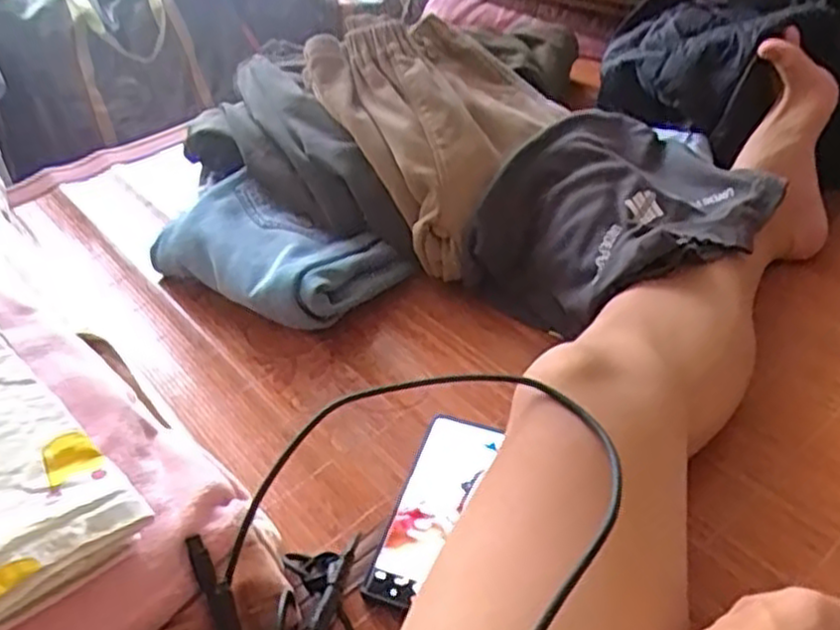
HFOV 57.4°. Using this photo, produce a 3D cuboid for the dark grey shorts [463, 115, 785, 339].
[{"bbox_3d":[0.203,-0.091,0.748,0.209,0.118,0.273,27,49,33],"label":"dark grey shorts"}]

